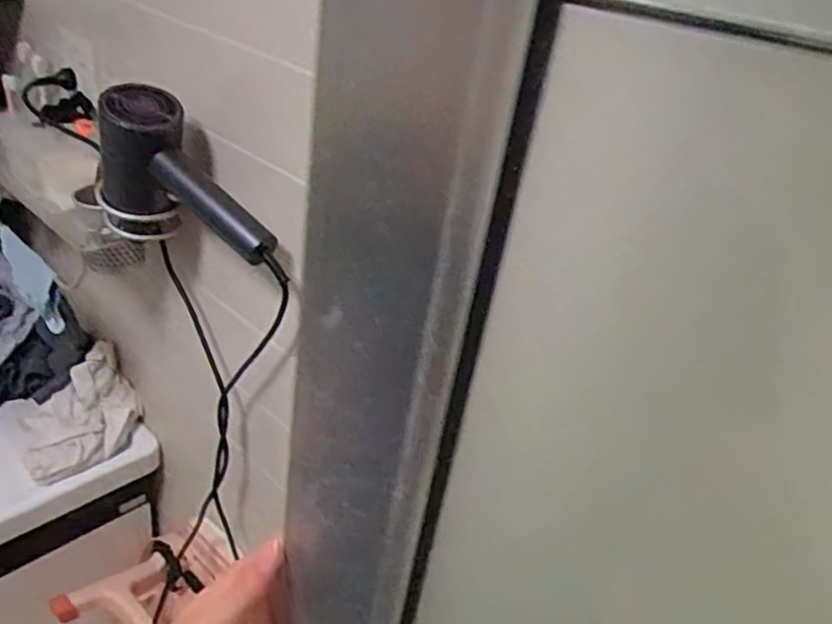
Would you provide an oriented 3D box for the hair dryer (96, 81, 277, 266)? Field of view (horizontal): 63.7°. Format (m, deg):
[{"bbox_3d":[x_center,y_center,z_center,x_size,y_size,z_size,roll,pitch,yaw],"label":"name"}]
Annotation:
[{"bbox_3d":[-0.235,-0.138,0.669,0.214,0.133,0.080,31,38,34],"label":"hair dryer"}]

